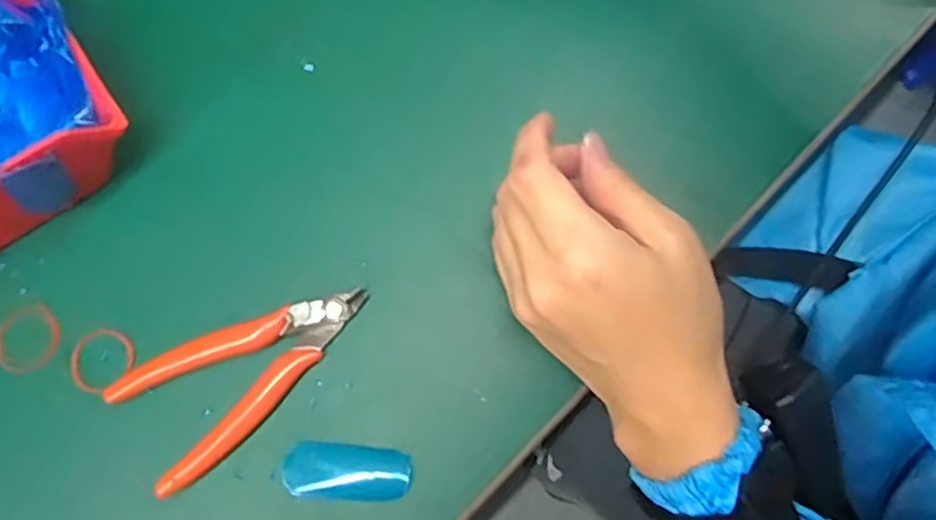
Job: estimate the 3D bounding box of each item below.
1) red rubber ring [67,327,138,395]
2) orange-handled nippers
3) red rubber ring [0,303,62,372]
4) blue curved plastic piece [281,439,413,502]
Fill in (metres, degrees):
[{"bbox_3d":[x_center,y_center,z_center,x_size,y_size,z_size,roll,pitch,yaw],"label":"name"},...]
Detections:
[{"bbox_3d":[-0.173,0.047,0.323,0.030,0.004,0.027,-40,82,-7],"label":"red rubber ring"},{"bbox_3d":[-0.100,0.053,0.316,0.119,0.015,0.055,-30,81,-5],"label":"orange-handled nippers"},{"bbox_3d":[-0.210,0.038,0.325,0.034,0.004,0.029,-43,83,-7],"label":"red rubber ring"},{"bbox_3d":[-0.056,0.097,0.314,0.058,0.006,0.024,3,80,1],"label":"blue curved plastic piece"}]

